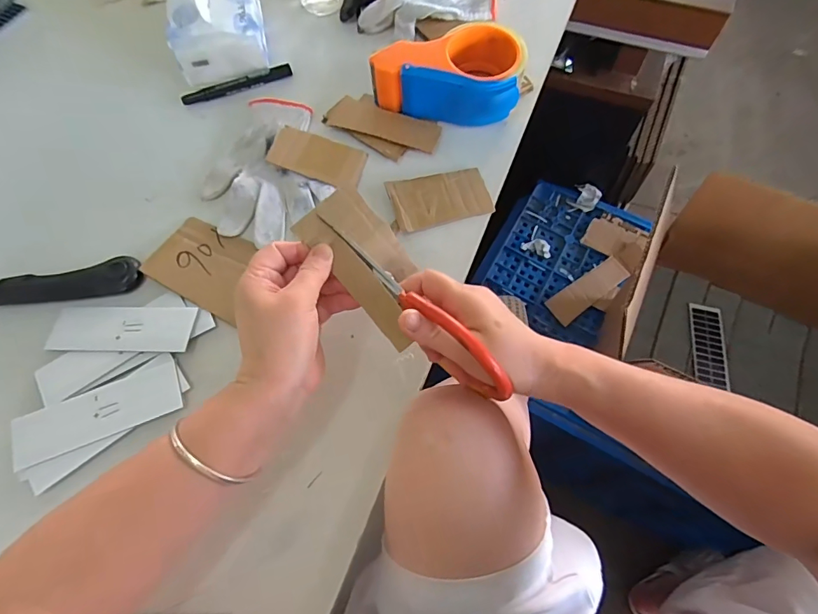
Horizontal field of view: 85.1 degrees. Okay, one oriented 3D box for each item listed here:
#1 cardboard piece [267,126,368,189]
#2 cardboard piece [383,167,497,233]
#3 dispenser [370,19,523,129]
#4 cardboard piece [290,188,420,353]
[{"bbox_3d":[-0.097,-0.159,0.476,0.100,0.004,0.051,20,70,1],"label":"cardboard piece"},{"bbox_3d":[0.032,-0.112,0.451,0.099,0.008,0.058,-16,67,-5],"label":"cardboard piece"},{"bbox_3d":[0.044,-0.252,0.483,0.149,0.061,0.091,17,68,9],"label":"dispenser"},{"bbox_3d":[-0.025,-0.032,0.332,0.058,0.018,0.118,-39,88,-25],"label":"cardboard piece"}]

